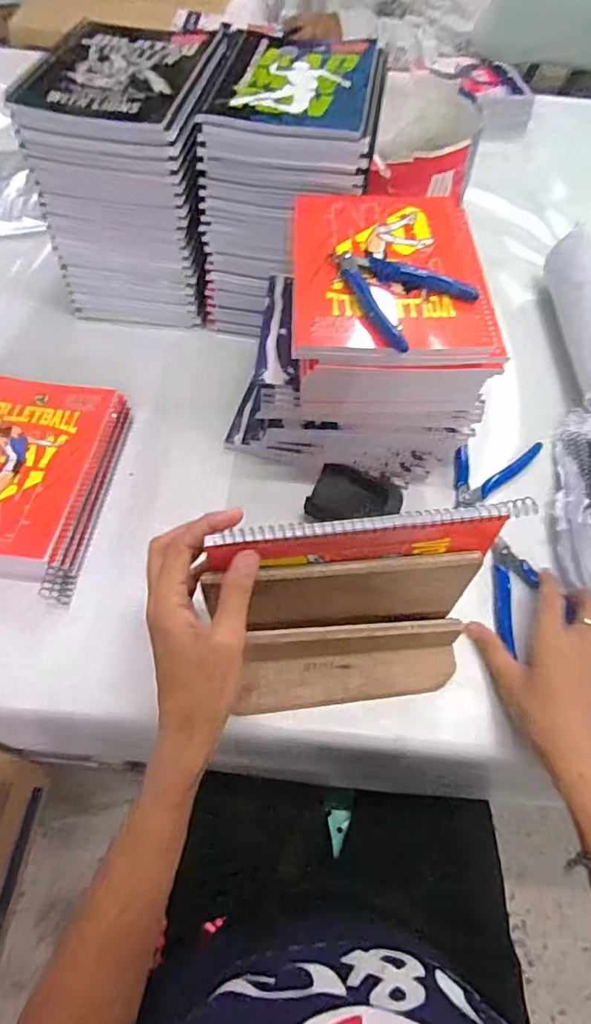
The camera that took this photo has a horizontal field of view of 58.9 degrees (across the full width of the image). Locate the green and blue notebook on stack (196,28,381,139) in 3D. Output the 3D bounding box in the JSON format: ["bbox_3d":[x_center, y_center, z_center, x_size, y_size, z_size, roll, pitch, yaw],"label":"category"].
[{"bbox_3d":[0.003,-0.421,0.516,0.156,0.020,0.183,8,60,2],"label":"green and blue notebook on stack"}]

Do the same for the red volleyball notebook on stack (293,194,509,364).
[{"bbox_3d":[0.082,-0.206,0.446,0.163,0.015,0.206,2,60,-1],"label":"red volleyball notebook on stack"}]

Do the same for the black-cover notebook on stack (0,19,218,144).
[{"bbox_3d":[-0.165,-0.430,0.516,0.159,0.018,0.188,13,60,5],"label":"black-cover notebook on stack"}]

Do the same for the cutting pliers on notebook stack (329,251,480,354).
[{"bbox_3d":[0.075,-0.182,0.422,0.088,0.010,0.113,-36,67,-20],"label":"cutting pliers on notebook stack"}]

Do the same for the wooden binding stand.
[{"bbox_3d":[0.039,0.095,0.394,0.192,0.115,0.073,-5,60,-5],"label":"wooden binding stand"}]

